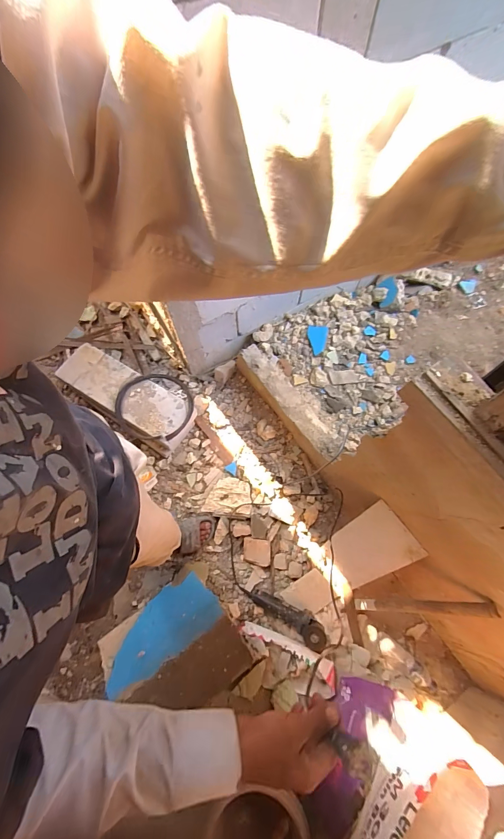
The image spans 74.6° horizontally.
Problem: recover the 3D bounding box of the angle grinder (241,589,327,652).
[{"bbox_3d":[0.114,0.713,1.212,0.350,0.082,0.104,21,70,25],"label":"angle grinder"}]

